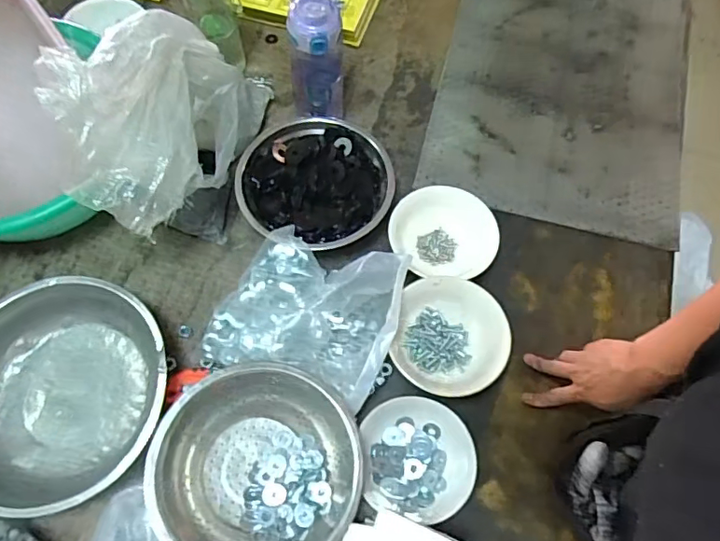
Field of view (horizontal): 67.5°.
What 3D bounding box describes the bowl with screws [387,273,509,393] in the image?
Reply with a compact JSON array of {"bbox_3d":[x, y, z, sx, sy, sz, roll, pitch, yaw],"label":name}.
[{"bbox_3d":[0.108,0.089,0.666,0.128,0.076,0.139,1,66,-2],"label":"bowl with screws"}]

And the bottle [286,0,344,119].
[{"bbox_3d":[-0.059,-0.281,0.759,0.072,0.205,0.077,-9,66,-7],"label":"bottle"}]

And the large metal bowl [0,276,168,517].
[{"bbox_3d":[-0.344,0.141,0.626,0.227,0.078,0.249,1,66,-2],"label":"large metal bowl"}]

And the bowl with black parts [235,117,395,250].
[{"bbox_3d":[-0.064,-0.115,0.761,0.206,0.065,0.193,1,66,-2],"label":"bowl with black parts"}]

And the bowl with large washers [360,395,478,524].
[{"bbox_3d":[0.069,0.214,0.613,0.128,0.057,0.125,1,66,-2],"label":"bowl with large washers"}]

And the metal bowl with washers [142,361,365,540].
[{"bbox_3d":[-0.102,0.207,0.562,0.198,0.088,0.198,1,66,-2],"label":"metal bowl with washers"}]

